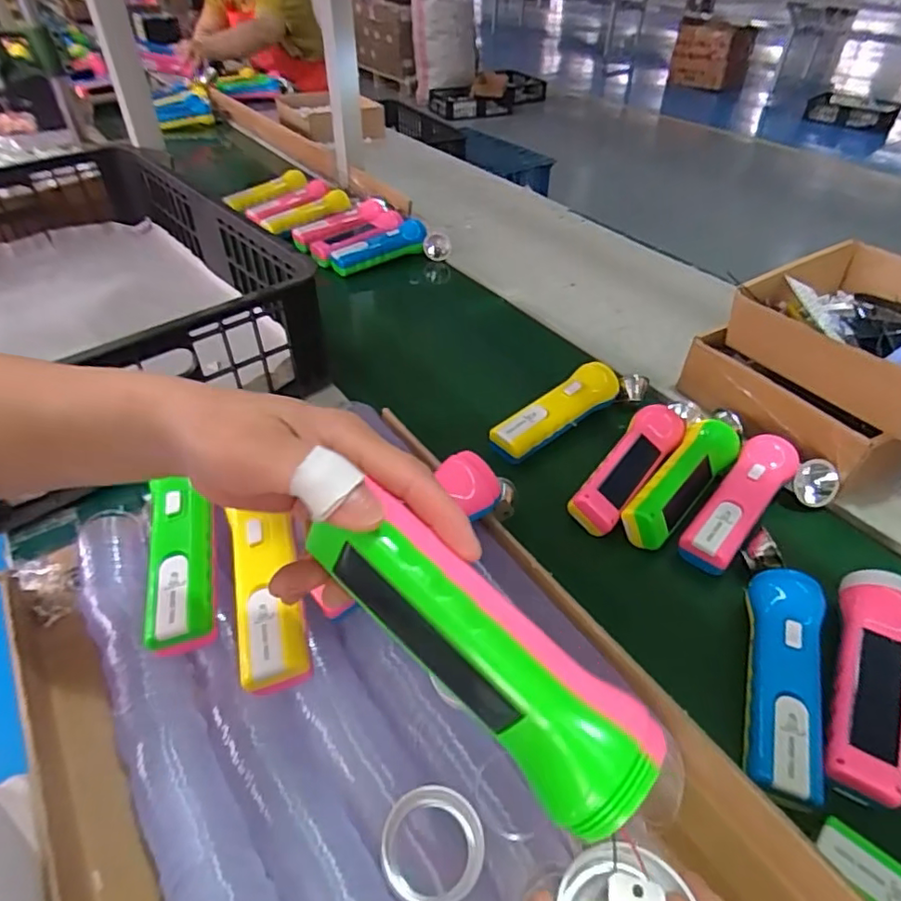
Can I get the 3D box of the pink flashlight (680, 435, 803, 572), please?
[{"bbox_3d":[0.265,0.046,0.524,0.052,0.042,0.168,31,50,28],"label":"pink flashlight"}]

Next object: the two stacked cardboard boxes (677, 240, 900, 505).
[{"bbox_3d":[0.420,-0.086,0.600,0.226,0.150,0.235,-21,47,-24],"label":"two stacked cardboard boxes"}]

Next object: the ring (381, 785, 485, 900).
[{"bbox_3d":[-0.009,0.216,0.314,0.054,0.023,0.052,1,42,-1],"label":"ring"}]

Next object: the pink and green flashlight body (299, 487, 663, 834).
[{"bbox_3d":[0.011,0.077,0.225,0.146,0.040,0.041,39,50,13],"label":"pink and green flashlight body"}]

